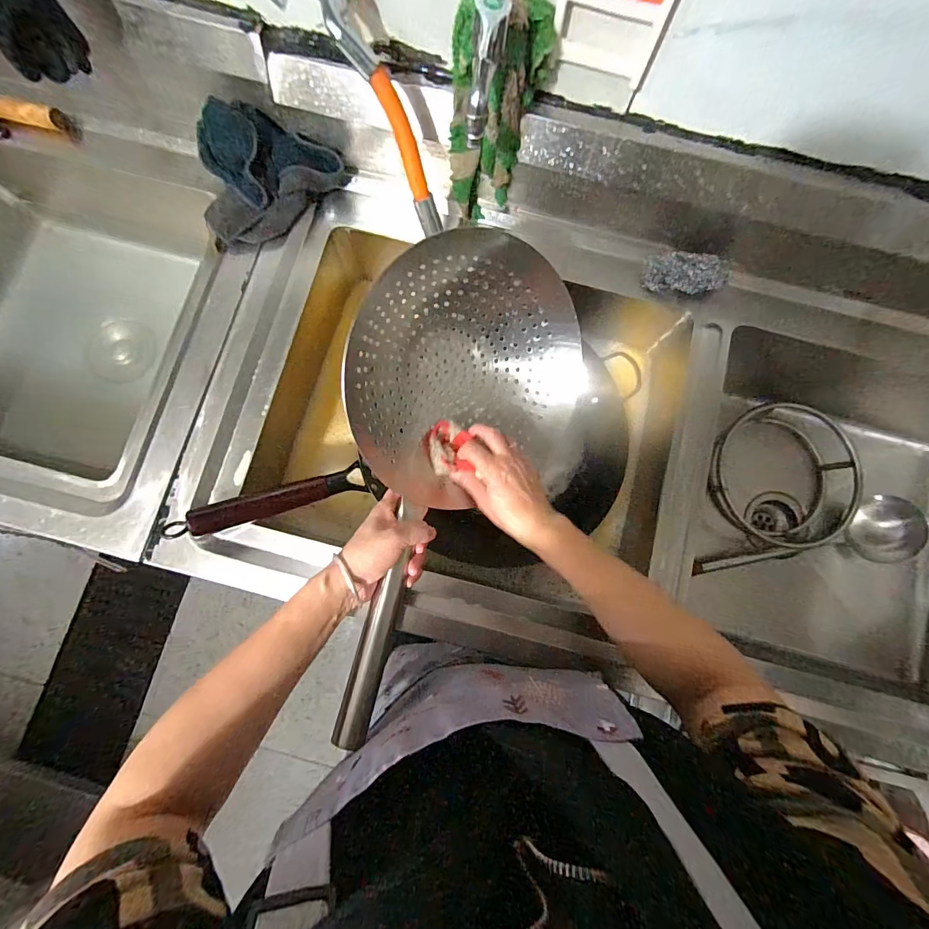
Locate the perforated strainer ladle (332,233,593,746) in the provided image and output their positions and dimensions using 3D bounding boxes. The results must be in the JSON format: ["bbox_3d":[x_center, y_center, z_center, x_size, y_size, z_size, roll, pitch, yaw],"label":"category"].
[{"bbox_3d":[-0.035,0.003,0.456,0.233,0.182,0.505,24,81,3],"label":"perforated strainer ladle"}]

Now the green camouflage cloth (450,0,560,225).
[{"bbox_3d":[0.035,-0.388,0.455,0.103,0.227,0.061,-7,81,-3],"label":"green camouflage cloth"}]

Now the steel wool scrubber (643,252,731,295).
[{"bbox_3d":[0.285,-0.245,0.529,0.099,0.040,0.041,1,81,-1],"label":"steel wool scrubber"}]

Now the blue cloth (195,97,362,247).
[{"bbox_3d":[-0.251,-0.384,0.532,0.196,0.062,0.149,-20,82,-5],"label":"blue cloth"}]

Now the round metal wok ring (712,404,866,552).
[{"bbox_3d":[0.540,0.024,0.715,0.230,0.060,0.251,-5,101,5],"label":"round metal wok ring"}]

